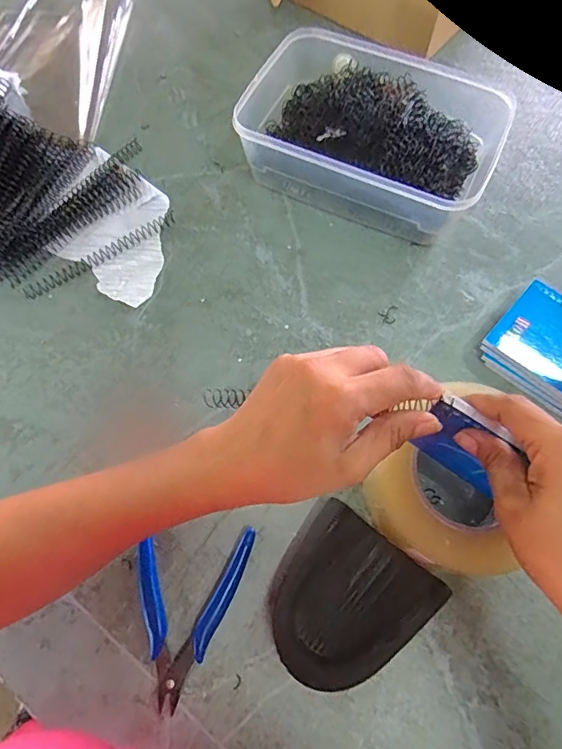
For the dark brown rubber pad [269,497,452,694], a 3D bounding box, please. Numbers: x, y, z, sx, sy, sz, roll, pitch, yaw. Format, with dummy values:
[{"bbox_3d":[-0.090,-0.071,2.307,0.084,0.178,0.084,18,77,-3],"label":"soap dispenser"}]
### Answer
[{"bbox_3d":[0.042,0.156,0.326,0.101,0.032,0.106,37,73,13],"label":"dark brown rubber pad"}]

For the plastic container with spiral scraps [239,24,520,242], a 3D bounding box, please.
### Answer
[{"bbox_3d":[0.089,-0.241,0.468,0.230,0.068,0.181,22,71,8],"label":"plastic container with spiral scraps"}]

